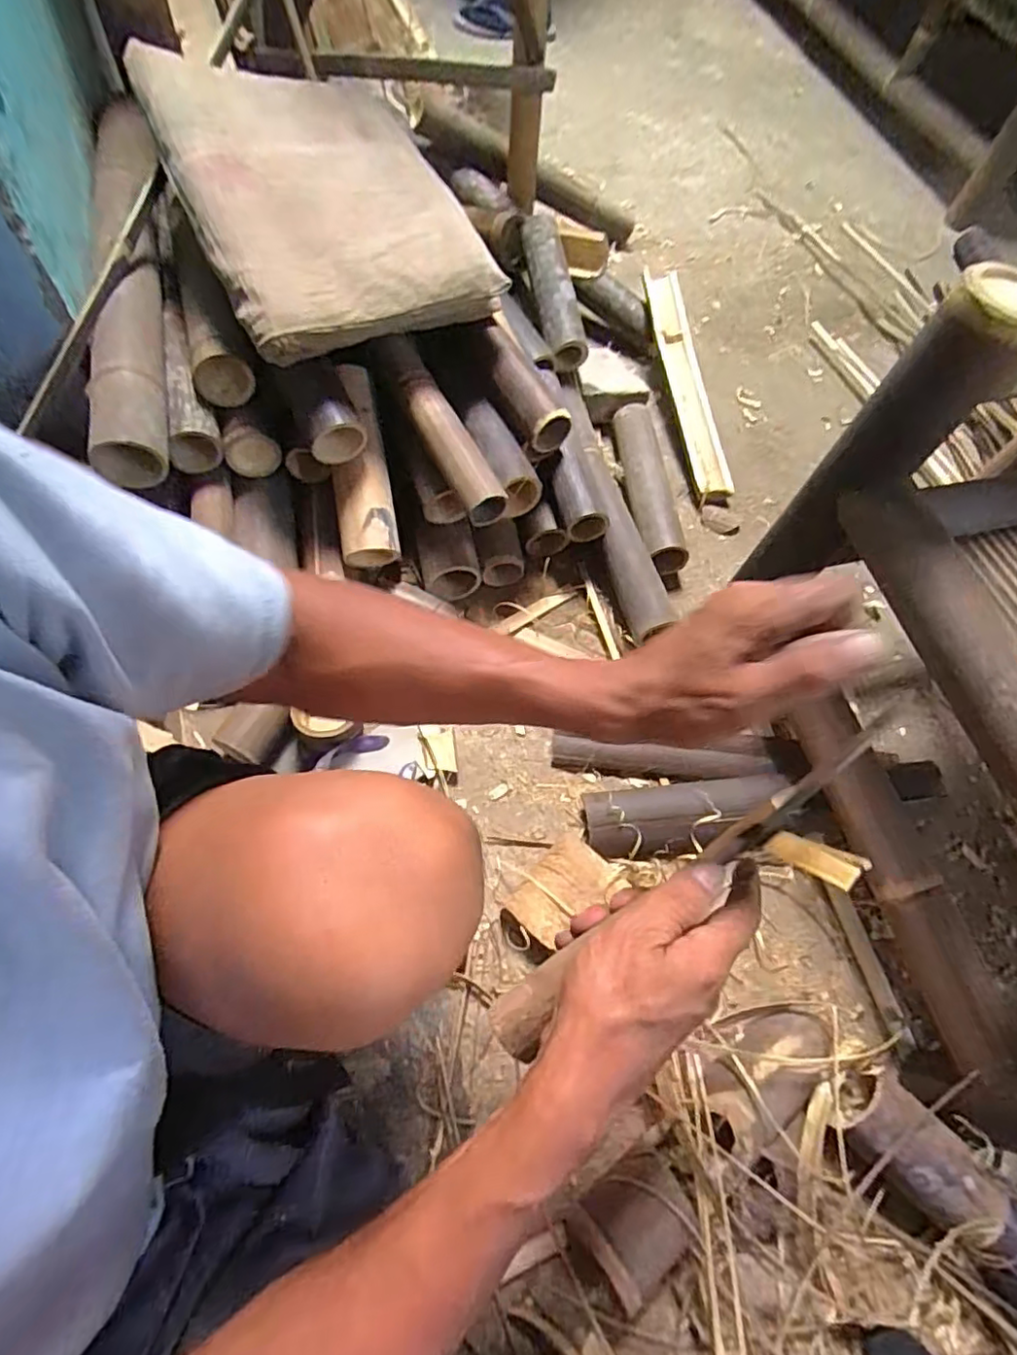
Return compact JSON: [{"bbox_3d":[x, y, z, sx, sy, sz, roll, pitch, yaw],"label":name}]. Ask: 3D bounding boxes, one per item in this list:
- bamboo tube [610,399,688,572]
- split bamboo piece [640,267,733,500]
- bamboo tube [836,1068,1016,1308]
[{"bbox_3d":[0.218,-0.304,0.963,0.066,0.070,0.331,-1,64,-9],"label":"bamboo tube"},{"bbox_3d":[0.310,-0.508,1.052,0.068,0.045,0.435,-11,82,-7],"label":"split bamboo piece"},{"bbox_3d":[0.494,0.538,0.552,0.397,0.063,0.089,41,65,13],"label":"bamboo tube"}]

